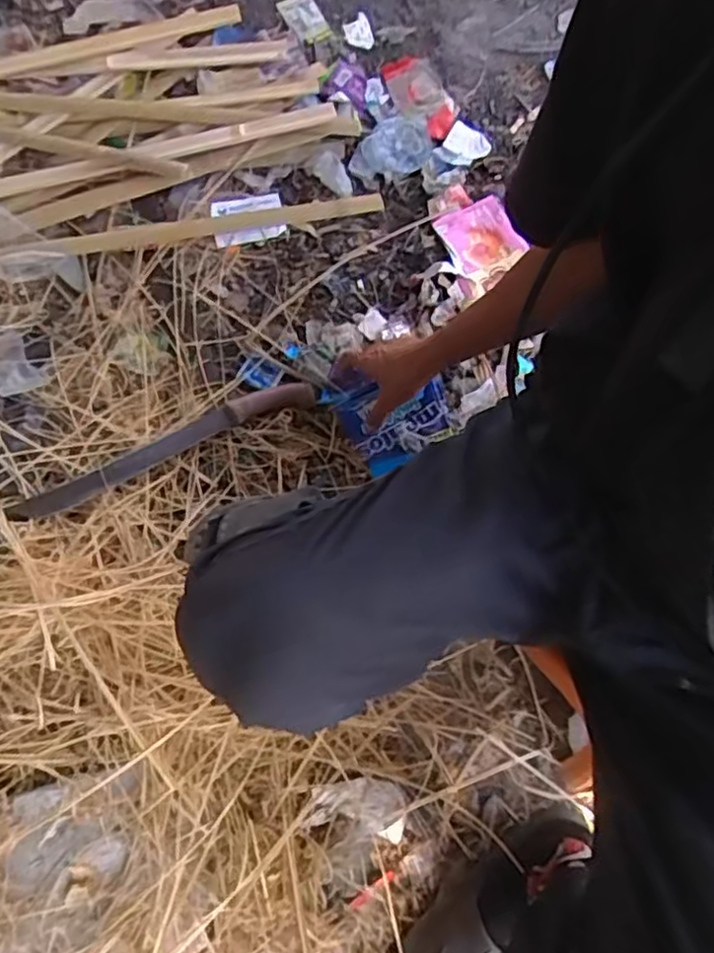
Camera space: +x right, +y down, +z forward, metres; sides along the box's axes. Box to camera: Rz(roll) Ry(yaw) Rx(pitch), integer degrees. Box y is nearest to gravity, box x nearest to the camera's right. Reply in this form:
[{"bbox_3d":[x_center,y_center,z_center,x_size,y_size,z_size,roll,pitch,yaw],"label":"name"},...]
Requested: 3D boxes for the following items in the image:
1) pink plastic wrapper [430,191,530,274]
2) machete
[{"bbox_3d":[0.187,-0.358,1.020,0.112,0.013,0.114,-25,79,-7],"label":"pink plastic wrapper"},{"bbox_3d":[-0.245,-0.040,0.896,0.412,0.023,0.052,-28,79,-21],"label":"machete"}]

